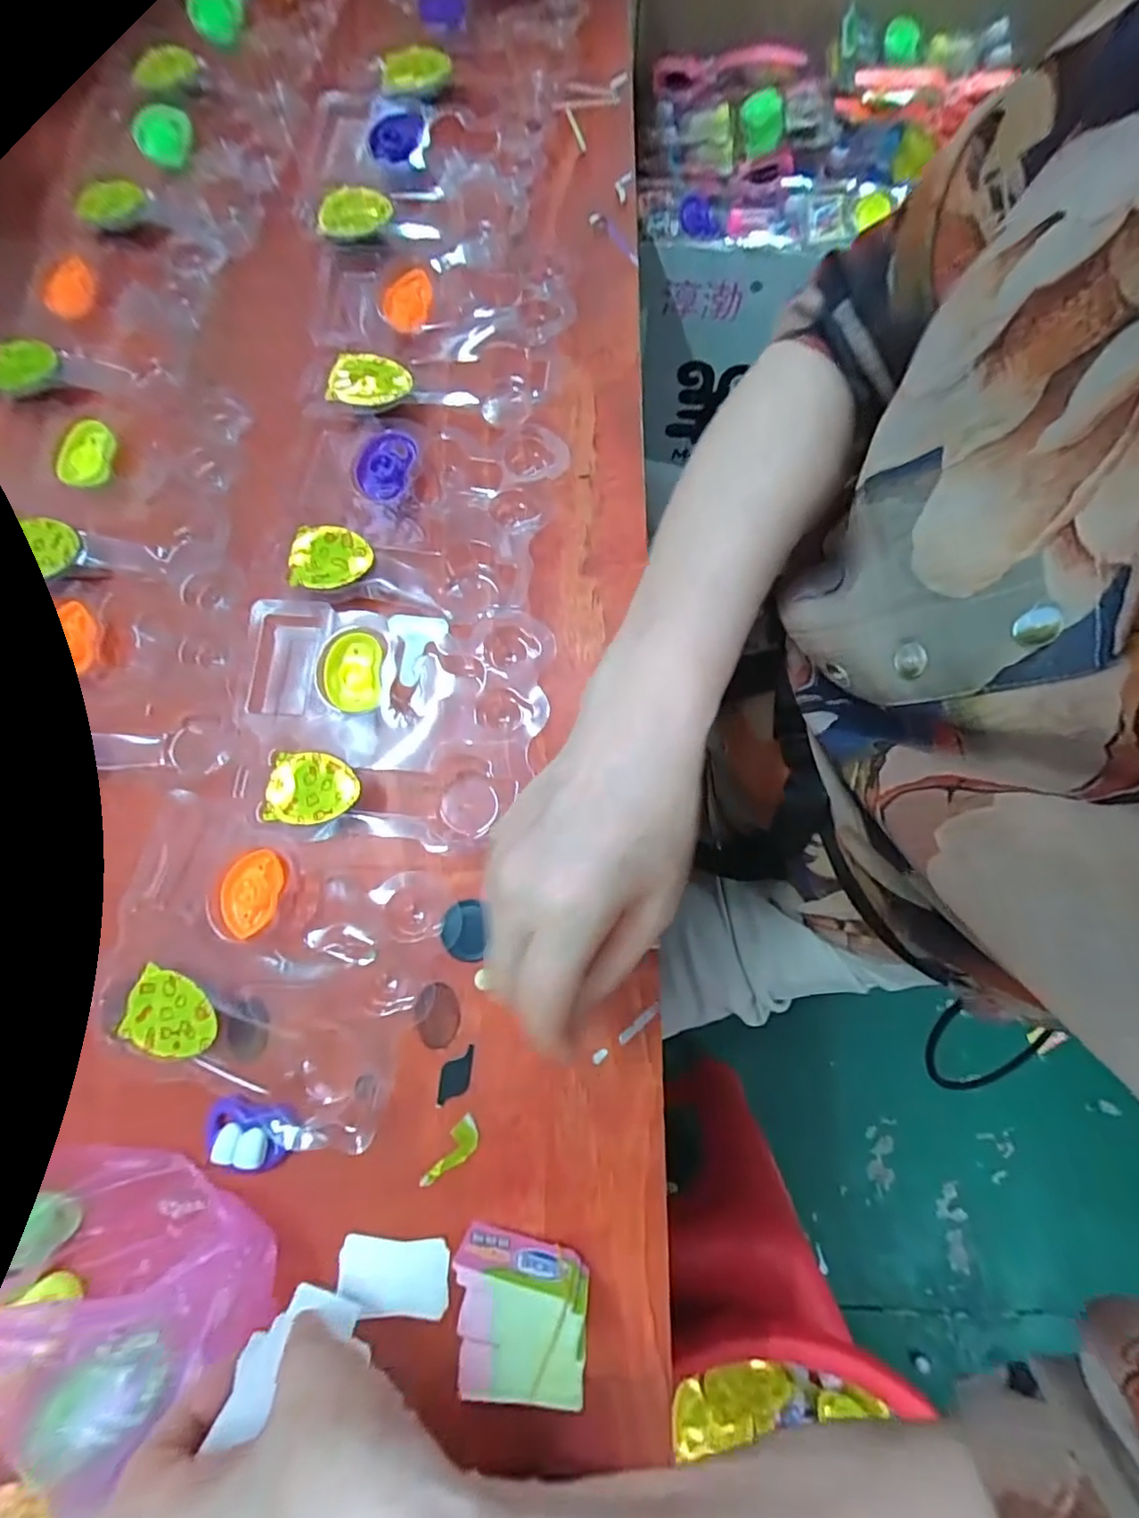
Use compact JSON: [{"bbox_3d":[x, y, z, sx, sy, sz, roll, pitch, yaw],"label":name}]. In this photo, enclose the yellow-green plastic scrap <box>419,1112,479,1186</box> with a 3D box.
[{"bbox_3d":[-0.058,0.199,0.294,0.015,0.004,0.038,36,80,6],"label":"yellow-green plastic scrap"}]

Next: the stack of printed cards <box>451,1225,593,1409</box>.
[{"bbox_3d":[-0.023,0.250,0.266,0.060,0.035,0.044,10,78,2],"label":"stack of printed cards"}]

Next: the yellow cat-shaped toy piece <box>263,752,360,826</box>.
[{"bbox_3d":[-0.140,0.017,0.323,0.050,0.010,0.038,6,78,1],"label":"yellow cat-shaped toy piece"}]

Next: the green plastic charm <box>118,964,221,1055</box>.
[{"bbox_3d":[-0.203,0.132,0.301,0.049,0.009,0.038,21,79,4],"label":"green plastic charm"}]

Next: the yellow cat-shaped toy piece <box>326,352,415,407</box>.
[{"bbox_3d":[-0.126,-0.243,0.375,0.055,0.009,0.038,13,78,2],"label":"yellow cat-shaped toy piece"}]

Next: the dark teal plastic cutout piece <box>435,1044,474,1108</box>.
[{"bbox_3d":[-0.059,0.164,0.303,0.016,0.004,0.029,5,78,0],"label":"dark teal plastic cutout piece"}]

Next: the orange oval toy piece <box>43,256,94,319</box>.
[{"bbox_3d":[-0.352,-0.335,0.416,0.026,0.012,0.043,6,78,1],"label":"orange oval toy piece"}]

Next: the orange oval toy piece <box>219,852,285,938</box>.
[{"bbox_3d":[-0.171,0.072,0.317,0.030,0.005,0.044,1,78,0],"label":"orange oval toy piece"}]

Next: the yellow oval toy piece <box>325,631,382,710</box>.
[{"bbox_3d":[-0.126,-0.049,0.339,0.031,0.010,0.045,-1,78,-1],"label":"yellow oval toy piece"}]

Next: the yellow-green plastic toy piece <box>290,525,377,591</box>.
[{"bbox_3d":[-0.142,-0.120,0.347,0.050,0.004,0.039,9,78,1],"label":"yellow-green plastic toy piece"}]

